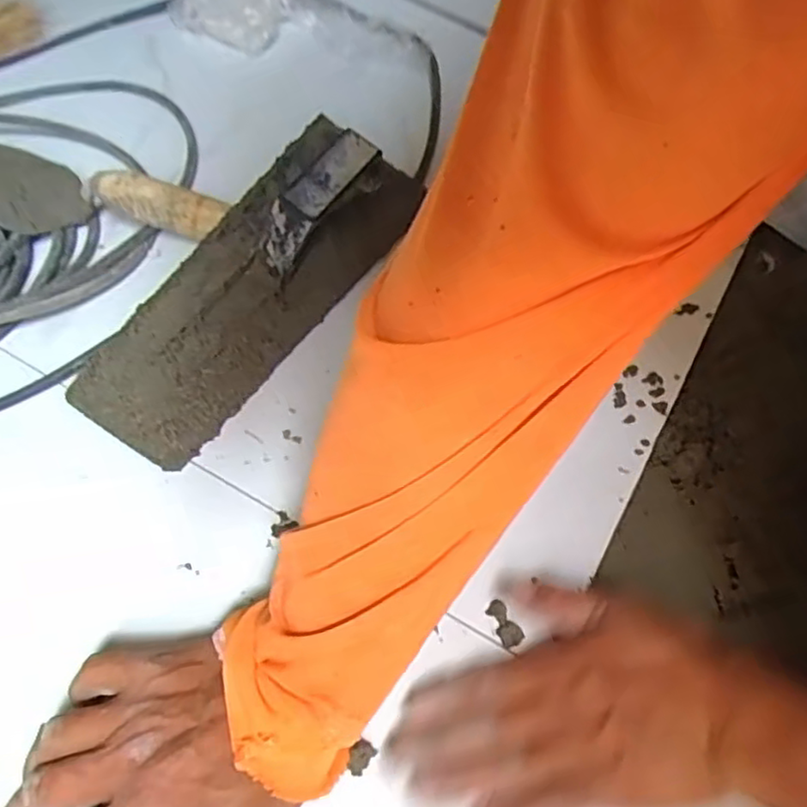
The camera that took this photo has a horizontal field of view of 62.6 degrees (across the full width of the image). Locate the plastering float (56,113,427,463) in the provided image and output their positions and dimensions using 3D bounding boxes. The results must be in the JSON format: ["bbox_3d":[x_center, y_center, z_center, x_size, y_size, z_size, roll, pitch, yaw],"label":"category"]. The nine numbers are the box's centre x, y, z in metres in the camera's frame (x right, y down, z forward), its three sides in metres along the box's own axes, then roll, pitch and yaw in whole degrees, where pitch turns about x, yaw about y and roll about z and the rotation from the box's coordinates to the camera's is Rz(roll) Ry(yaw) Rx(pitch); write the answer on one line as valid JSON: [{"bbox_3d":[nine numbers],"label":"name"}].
[{"bbox_3d":[-0.094,-0.096,0.456,0.102,0.072,0.290,25,57,14],"label":"plastering float"}]

